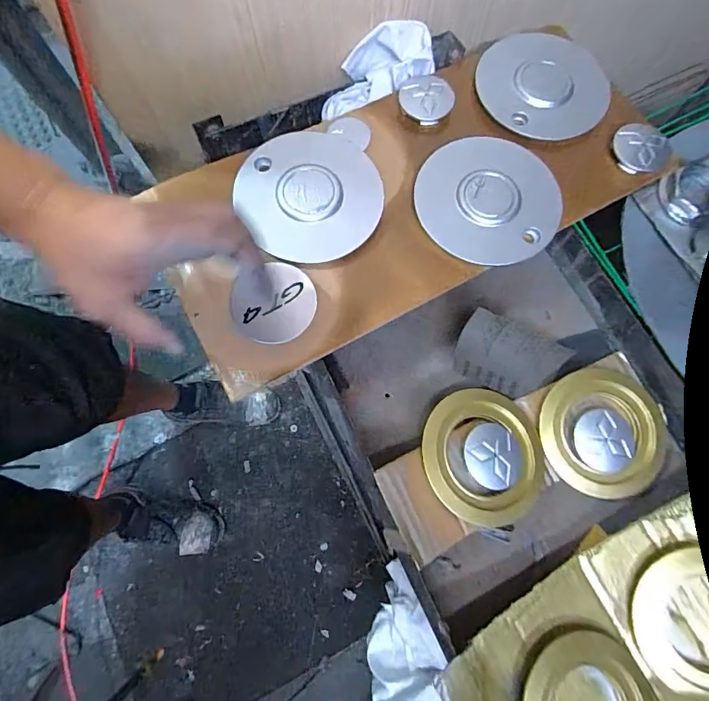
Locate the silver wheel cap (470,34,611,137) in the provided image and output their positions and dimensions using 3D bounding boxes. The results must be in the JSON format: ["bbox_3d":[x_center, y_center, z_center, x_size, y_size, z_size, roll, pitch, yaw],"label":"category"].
[{"bbox_3d":[0.204,-0.287,0.466,0.136,0.011,0.132,0,75,-1],"label":"silver wheel cap"}]

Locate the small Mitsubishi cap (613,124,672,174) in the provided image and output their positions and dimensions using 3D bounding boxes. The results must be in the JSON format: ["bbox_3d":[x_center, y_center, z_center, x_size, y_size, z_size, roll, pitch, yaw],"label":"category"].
[{"bbox_3d":[0.296,-0.209,0.445,0.057,0.015,0.049,44,79,10],"label":"small Mitsubishi cap"}]

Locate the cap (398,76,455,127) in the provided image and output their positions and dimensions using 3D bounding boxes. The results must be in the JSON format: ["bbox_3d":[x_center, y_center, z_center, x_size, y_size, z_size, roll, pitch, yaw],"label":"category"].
[{"bbox_3d":[0.077,-0.267,0.463,0.054,0.021,0.054,0,75,-1],"label":"cap"}]

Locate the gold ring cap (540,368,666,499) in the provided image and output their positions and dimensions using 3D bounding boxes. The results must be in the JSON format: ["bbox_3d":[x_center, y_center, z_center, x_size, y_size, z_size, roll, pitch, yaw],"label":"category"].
[{"bbox_3d":[0.239,0.078,0.416,0.106,0.014,0.117,10,76,2],"label":"gold ring cap"}]

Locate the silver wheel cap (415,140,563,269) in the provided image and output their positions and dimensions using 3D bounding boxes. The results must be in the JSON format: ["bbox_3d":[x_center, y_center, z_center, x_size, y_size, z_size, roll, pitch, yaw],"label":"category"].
[{"bbox_3d":[0.134,-0.152,0.428,0.136,0.014,0.143,0,75,-1],"label":"silver wheel cap"}]

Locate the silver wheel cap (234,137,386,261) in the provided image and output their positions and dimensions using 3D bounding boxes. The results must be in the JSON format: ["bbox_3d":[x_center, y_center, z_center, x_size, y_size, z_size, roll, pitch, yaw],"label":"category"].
[{"bbox_3d":[-0.041,-0.152,0.419,0.135,0.010,0.137,0,72,0],"label":"silver wheel cap"}]

